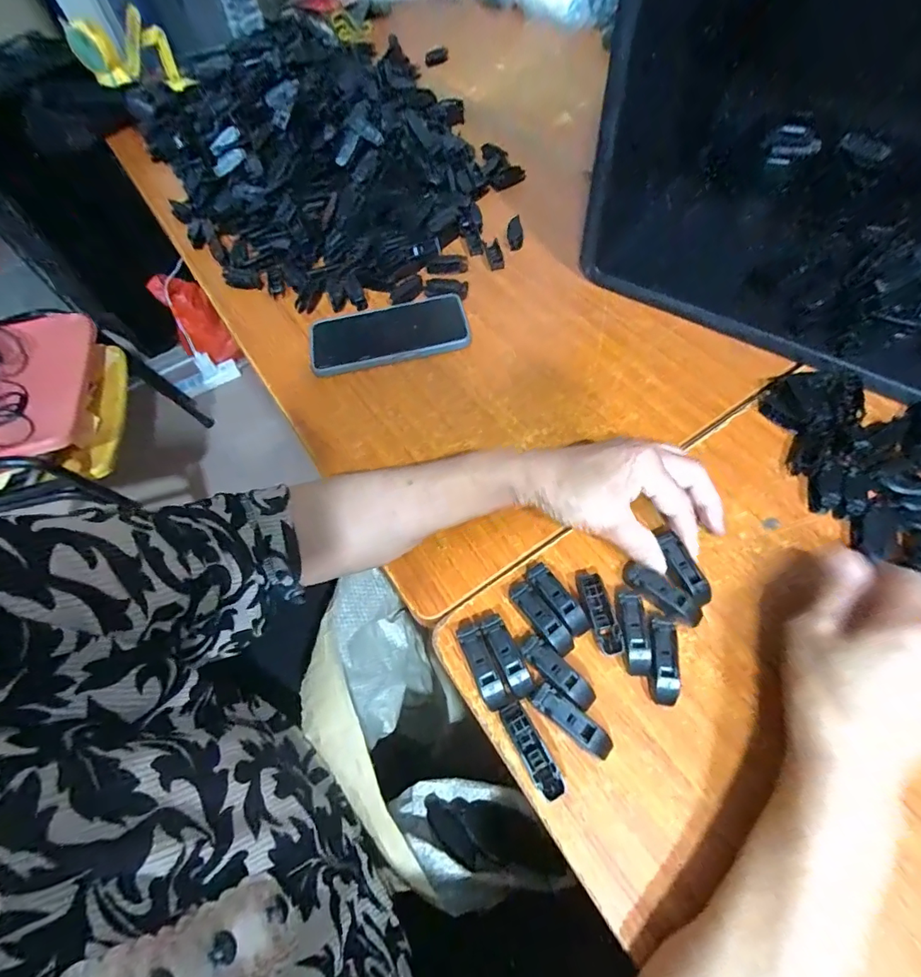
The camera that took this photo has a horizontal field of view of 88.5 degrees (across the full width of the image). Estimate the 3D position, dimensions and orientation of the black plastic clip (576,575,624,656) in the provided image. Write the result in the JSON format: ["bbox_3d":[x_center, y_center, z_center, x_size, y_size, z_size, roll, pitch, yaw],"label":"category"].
[{"bbox_3d":[0.098,0.087,0.333,0.017,0.015,0.057,-12,59,-4],"label":"black plastic clip"}]

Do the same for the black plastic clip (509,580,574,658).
[{"bbox_3d":[0.057,0.091,0.333,0.017,0.017,0.057,-34,63,-16],"label":"black plastic clip"}]

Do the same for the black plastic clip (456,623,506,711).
[{"bbox_3d":[0.015,0.120,0.320,0.016,0.015,0.054,-21,60,-9],"label":"black plastic clip"}]

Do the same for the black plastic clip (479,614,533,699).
[{"bbox_3d":[0.031,0.114,0.322,0.016,0.014,0.054,-24,61,-11],"label":"black plastic clip"}]

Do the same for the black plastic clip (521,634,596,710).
[{"bbox_3d":[0.064,0.123,0.315,0.055,0.014,0.018,38,68,22],"label":"black plastic clip"}]

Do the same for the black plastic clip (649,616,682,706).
[{"bbox_3d":[0.134,0.114,0.313,0.017,0.007,0.054,3,72,5],"label":"black plastic clip"}]

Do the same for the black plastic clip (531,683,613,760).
[{"bbox_3d":[0.072,0.148,0.300,0.054,0.017,0.017,32,66,20],"label":"black plastic clip"}]

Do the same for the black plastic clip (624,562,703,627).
[{"bbox_3d":[0.144,0.074,0.336,0.060,0.011,0.018,34,66,16],"label":"black plastic clip"}]

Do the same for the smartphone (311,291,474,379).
[{"bbox_3d":[-0.076,-0.164,0.494,0.163,0.011,0.082,-13,59,-5],"label":"smartphone"}]

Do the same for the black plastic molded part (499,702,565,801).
[{"bbox_3d":[0.045,0.163,0.296,0.017,0.012,0.055,-26,61,-12],"label":"black plastic molded part"}]

